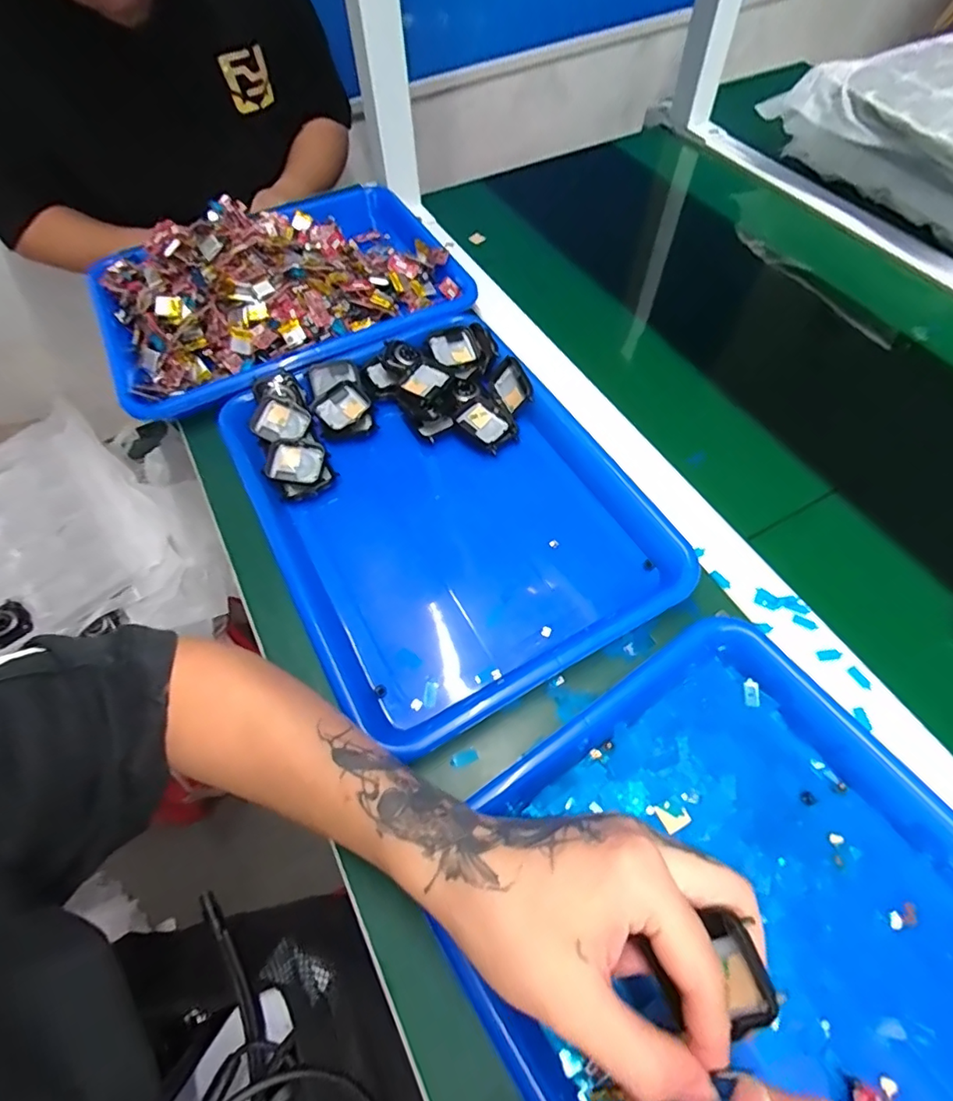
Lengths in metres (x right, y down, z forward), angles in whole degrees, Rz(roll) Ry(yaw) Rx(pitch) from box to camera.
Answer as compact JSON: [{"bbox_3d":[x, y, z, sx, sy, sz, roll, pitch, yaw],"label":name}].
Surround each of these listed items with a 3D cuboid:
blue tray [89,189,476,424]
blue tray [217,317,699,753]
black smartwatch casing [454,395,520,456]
[{"bbox_3d":[-0.193,-0.277,0.529,0.357,0.055,0.257,-25,61,-11],"label":"blue tray"},{"bbox_3d":[-0.032,-0.042,0.415,0.254,0.041,0.335,-28,62,-13],"label":"blue tray"},{"bbox_3d":[0.010,-0.107,0.452,0.036,0.017,0.048,-37,65,-18],"label":"black smartwatch casing"}]

